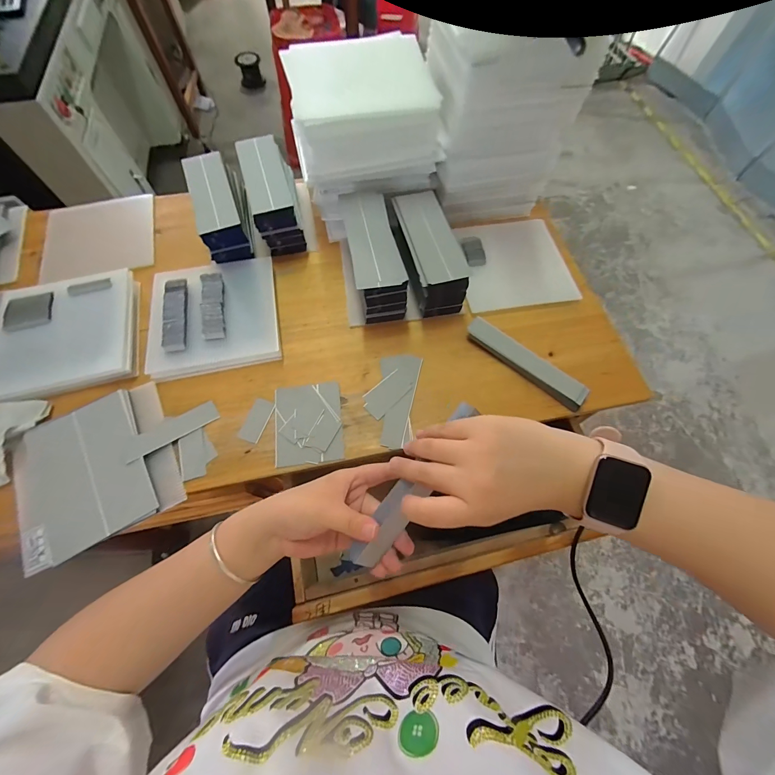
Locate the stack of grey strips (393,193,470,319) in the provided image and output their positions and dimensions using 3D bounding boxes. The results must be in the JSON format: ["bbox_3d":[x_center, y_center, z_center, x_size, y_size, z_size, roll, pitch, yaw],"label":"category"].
[{"bbox_3d":[0.047,-0.179,0.453,0.071,0.065,0.159,-12,67,-6],"label":"stack of grey strips"}]

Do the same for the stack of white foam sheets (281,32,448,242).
[{"bbox_3d":[-0.024,-0.337,0.464,0.176,0.146,0.149,-10,67,-5],"label":"stack of white foam sheets"}]

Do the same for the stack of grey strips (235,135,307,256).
[{"bbox_3d":[-0.167,-0.277,0.493,0.063,0.075,0.154,-15,68,-7],"label":"stack of grey strips"}]

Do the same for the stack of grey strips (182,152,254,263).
[{"bbox_3d":[-0.240,-0.256,0.484,0.066,0.062,0.151,-18,68,-8],"label":"stack of grey strips"}]

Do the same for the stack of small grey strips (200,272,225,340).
[{"bbox_3d":[-0.223,-0.105,0.434,0.027,0.006,0.099,-10,67,-5],"label":"stack of small grey strips"}]

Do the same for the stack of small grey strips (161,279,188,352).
[{"bbox_3d":[-0.267,-0.093,0.426,0.028,0.006,0.107,-11,67,-5],"label":"stack of small grey strips"}]

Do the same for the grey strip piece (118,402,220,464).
[{"bbox_3d":[-0.247,0.049,0.387,0.101,0.005,0.027,-31,69,-20],"label":"grey strip piece"}]

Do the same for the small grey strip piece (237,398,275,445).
[{"bbox_3d":[-0.154,0.038,0.399,0.027,0.004,0.051,19,68,7],"label":"small grey strip piece"}]

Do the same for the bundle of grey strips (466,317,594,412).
[{"bbox_3d":[0.173,-0.033,0.427,0.160,0.017,0.027,40,72,15],"label":"bundle of grey strips"}]

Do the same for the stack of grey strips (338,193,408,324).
[{"bbox_3d":[-0.020,-0.172,0.446,0.060,0.073,0.161,-11,67,-5],"label":"stack of grey strips"}]

